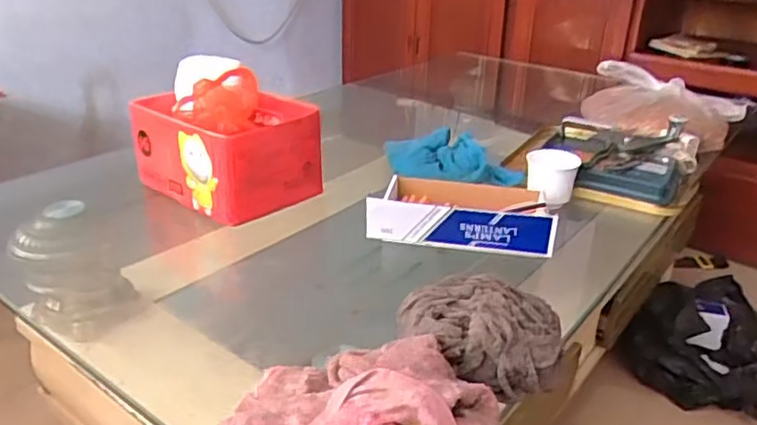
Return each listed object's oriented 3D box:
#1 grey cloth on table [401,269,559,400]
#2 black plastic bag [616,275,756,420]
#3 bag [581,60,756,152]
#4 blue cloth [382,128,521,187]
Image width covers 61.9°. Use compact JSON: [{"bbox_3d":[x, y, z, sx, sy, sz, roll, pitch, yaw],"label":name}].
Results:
[{"bbox_3d":[0.090,0.105,0.578,0.144,0.064,0.086,10,28,15],"label":"grey cloth on table"},{"bbox_3d":[0.652,0.272,1.275,0.311,0.149,0.269,12,28,20],"label":"black plastic bag"},{"bbox_3d":[0.527,-0.206,1.203,0.194,0.091,0.273,-10,29,-22],"label":"bag"},{"bbox_3d":[0.114,-0.090,0.982,0.206,0.065,0.136,24,34,37],"label":"blue cloth"}]

